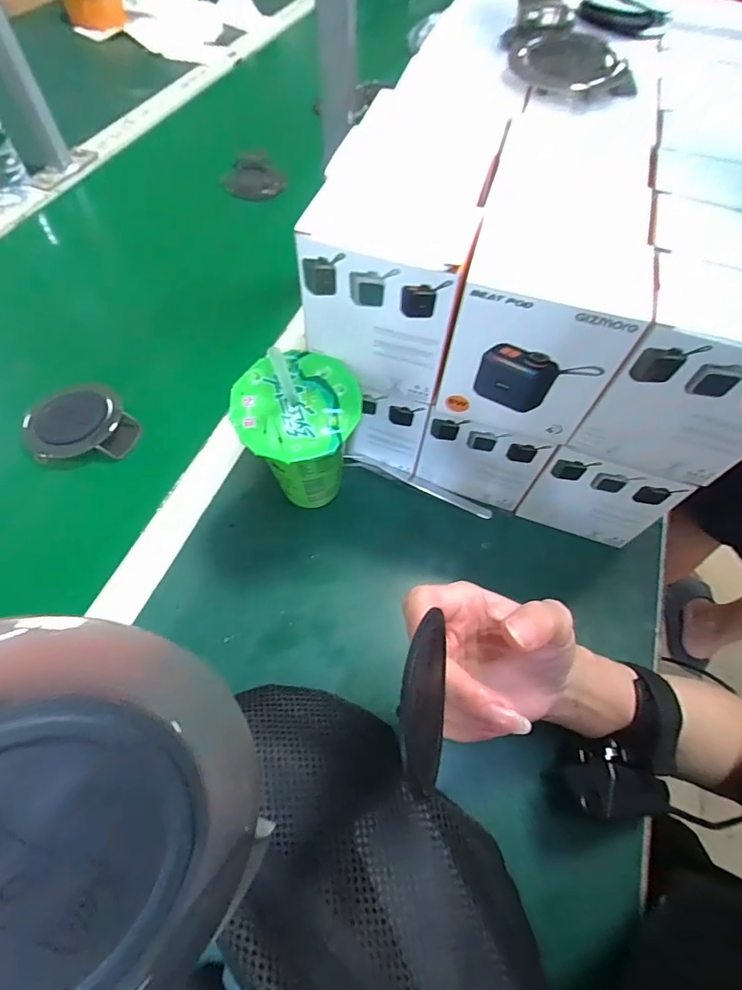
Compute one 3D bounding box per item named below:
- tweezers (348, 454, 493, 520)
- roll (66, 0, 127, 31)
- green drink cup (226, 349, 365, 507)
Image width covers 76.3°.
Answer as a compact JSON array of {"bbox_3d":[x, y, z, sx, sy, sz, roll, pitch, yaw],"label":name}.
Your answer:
[{"bbox_3d":[0.043,-0.010,0.443,0.145,0.011,0.013,20,61,8],"label":"tweezers"},{"bbox_3d":[-0.531,-0.942,0.910,0.104,0.057,0.120,-12,62,-10],"label":"roll"},{"bbox_3d":[-0.052,-0.039,0.360,0.083,0.144,0.084,1,60,-2],"label":"green drink cup"}]

